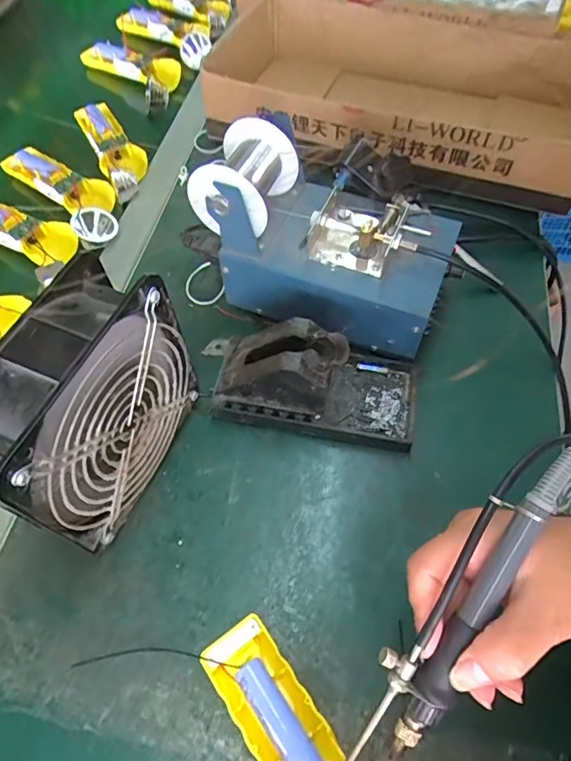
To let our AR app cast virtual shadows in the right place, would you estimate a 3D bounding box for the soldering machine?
[{"bbox_3d":[0.037,-0.123,0.412,0.199,0.119,0.115,20,61,14],"label":"soldering machine"}]

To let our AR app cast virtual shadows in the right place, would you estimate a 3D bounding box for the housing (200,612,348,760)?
[{"bbox_3d":[0.011,0.204,0.269,0.044,0.017,0.156,-37,58,-18],"label":"housing"}]

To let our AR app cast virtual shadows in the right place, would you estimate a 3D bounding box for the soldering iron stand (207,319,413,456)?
[{"bbox_3d":[0.015,-0.011,0.389,0.178,0.067,0.086,8,59,7],"label":"soldering iron stand"}]

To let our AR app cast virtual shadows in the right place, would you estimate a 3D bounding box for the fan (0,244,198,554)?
[{"bbox_3d":[-0.124,0.022,0.326,0.063,0.149,0.147,16,60,12],"label":"fan"}]

